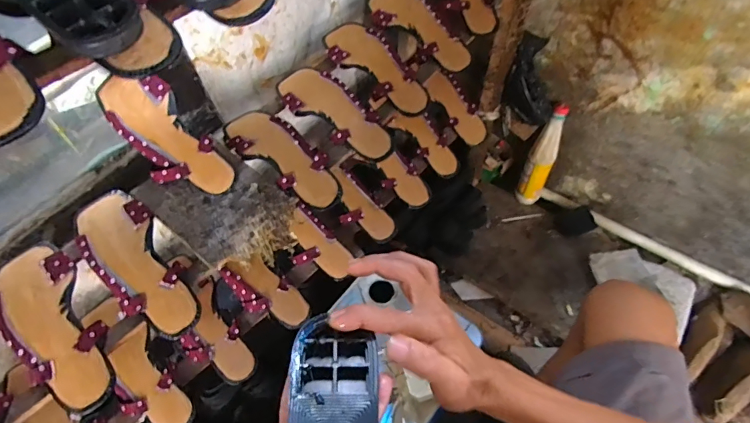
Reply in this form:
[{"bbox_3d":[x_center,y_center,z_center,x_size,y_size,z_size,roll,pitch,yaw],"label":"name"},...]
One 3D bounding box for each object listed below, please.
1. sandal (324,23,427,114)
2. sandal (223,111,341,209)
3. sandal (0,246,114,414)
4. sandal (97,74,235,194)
[{"bbox_3d":[0.008,-0.244,0.728,0.091,0.023,0.224,-37,71,-19],"label":"sandal"},{"bbox_3d":[-0.138,-0.087,0.651,0.223,0.027,0.084,37,65,28],"label":"sandal"},{"bbox_3d":[-0.374,0.132,0.508,0.089,0.042,0.213,-40,60,-22],"label":"sandal"},{"bbox_3d":[-0.296,-0.108,0.612,0.223,0.026,0.094,44,66,2],"label":"sandal"}]

